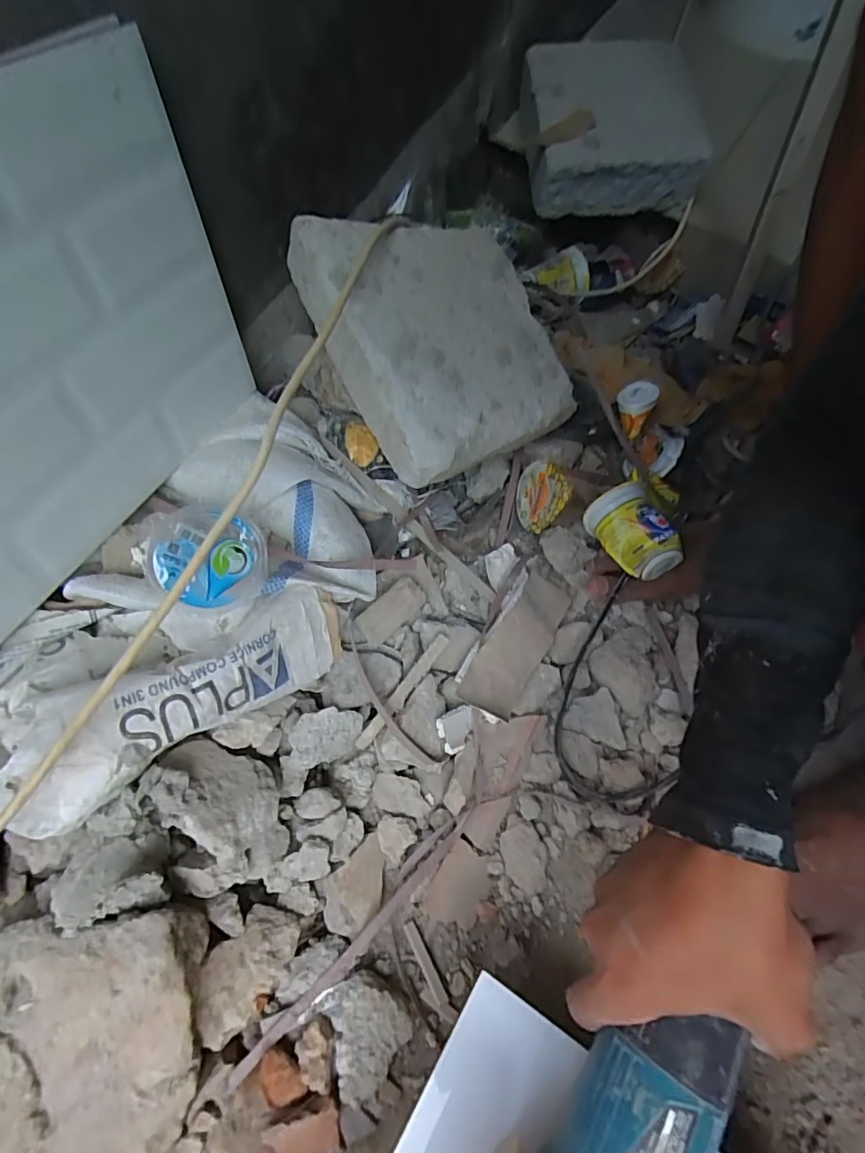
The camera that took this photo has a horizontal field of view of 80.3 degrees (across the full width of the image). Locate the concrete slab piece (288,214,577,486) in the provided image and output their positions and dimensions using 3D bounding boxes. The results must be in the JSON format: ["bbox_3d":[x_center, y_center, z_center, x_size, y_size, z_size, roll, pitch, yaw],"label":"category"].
[{"bbox_3d":[0.007,-0.233,0.497,0.209,0.072,0.253,-31,98,-24],"label":"concrete slab piece"}]

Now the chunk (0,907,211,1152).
[{"bbox_3d":[-0.239,0.321,0.316,0.167,0.075,0.195,-3,72,-1],"label":"chunk"}]

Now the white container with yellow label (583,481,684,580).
[{"bbox_3d":[0.200,-0.038,0.521,0.058,0.061,0.094,-24,73,-8],"label":"white container with yellow label"}]

